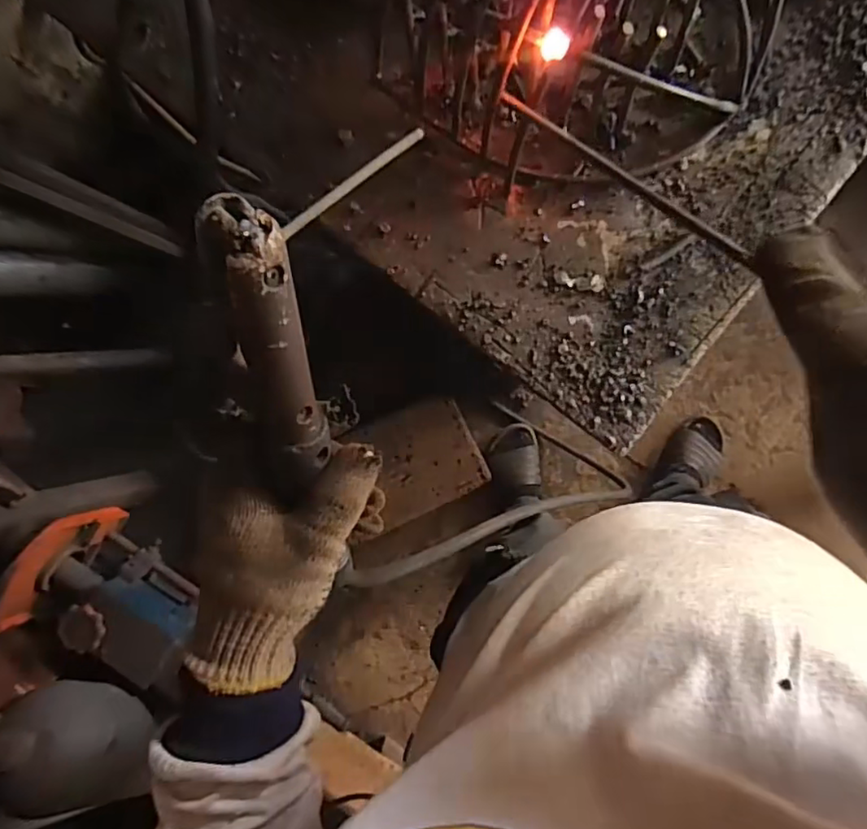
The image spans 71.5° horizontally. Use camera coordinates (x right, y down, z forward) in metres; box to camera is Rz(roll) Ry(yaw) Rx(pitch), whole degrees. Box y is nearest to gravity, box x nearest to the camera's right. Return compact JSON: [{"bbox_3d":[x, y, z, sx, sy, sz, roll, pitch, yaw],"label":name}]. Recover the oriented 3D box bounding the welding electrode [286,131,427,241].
[{"bbox_3d":[-0.032,-0.098,0.252,0.005,0.006,0.078,45,71,1],"label":"welding electrode"}]

